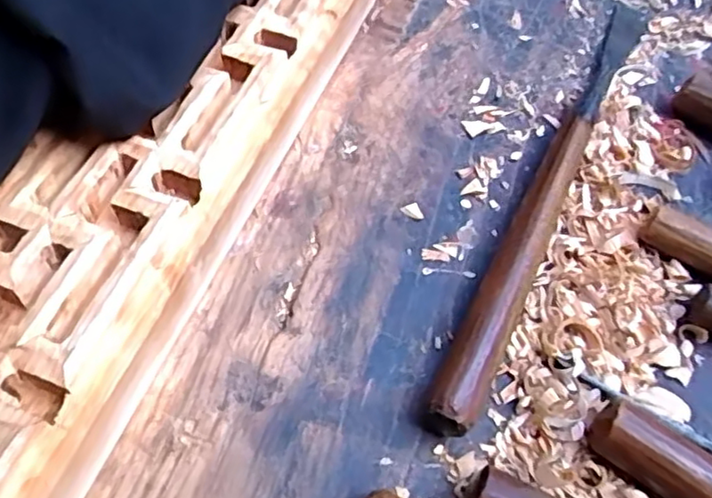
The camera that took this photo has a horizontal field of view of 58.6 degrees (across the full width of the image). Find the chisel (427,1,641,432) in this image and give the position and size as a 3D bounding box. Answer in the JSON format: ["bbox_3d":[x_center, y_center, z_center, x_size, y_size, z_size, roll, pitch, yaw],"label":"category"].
[{"bbox_3d":[0.086,-0.036,0.267,0.017,0.019,0.254,25,60,12],"label":"chisel"}]

